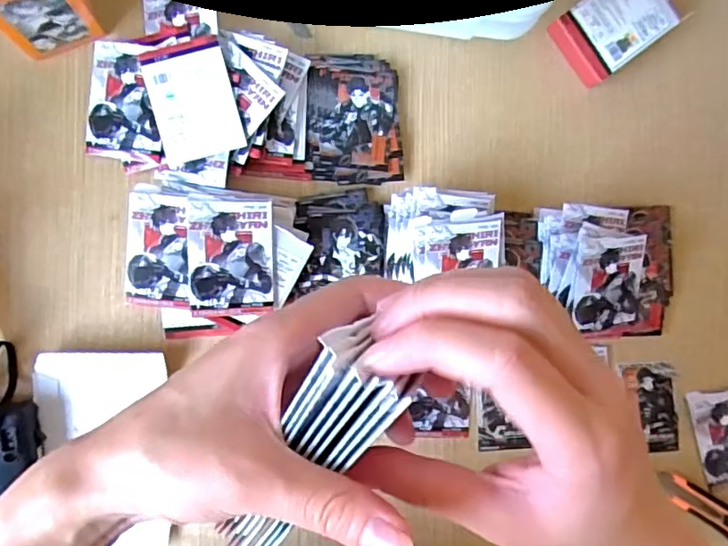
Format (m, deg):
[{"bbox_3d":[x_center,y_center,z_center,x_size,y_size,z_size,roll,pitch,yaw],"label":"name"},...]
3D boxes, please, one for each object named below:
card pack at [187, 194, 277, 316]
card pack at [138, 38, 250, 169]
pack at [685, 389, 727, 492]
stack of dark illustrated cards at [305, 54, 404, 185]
[{"bbox_3d":[-0.119,-0.014,0.530,0.074,0.007,0.105,-1,99,-14],"label":"card pack"},{"bbox_3d":[-0.159,-0.159,0.538,0.073,0.009,0.105,-15,90,-8],"label":"card pack"},{"bbox_3d":[0.402,0.179,0.641,0.077,0.010,0.107,-14,90,-8],"label":"pack"},{"bbox_3d":[-0.010,-0.156,0.588,0.094,0.013,0.128,-2,89,-8],"label":"stack of dark illustrated cards"}]

